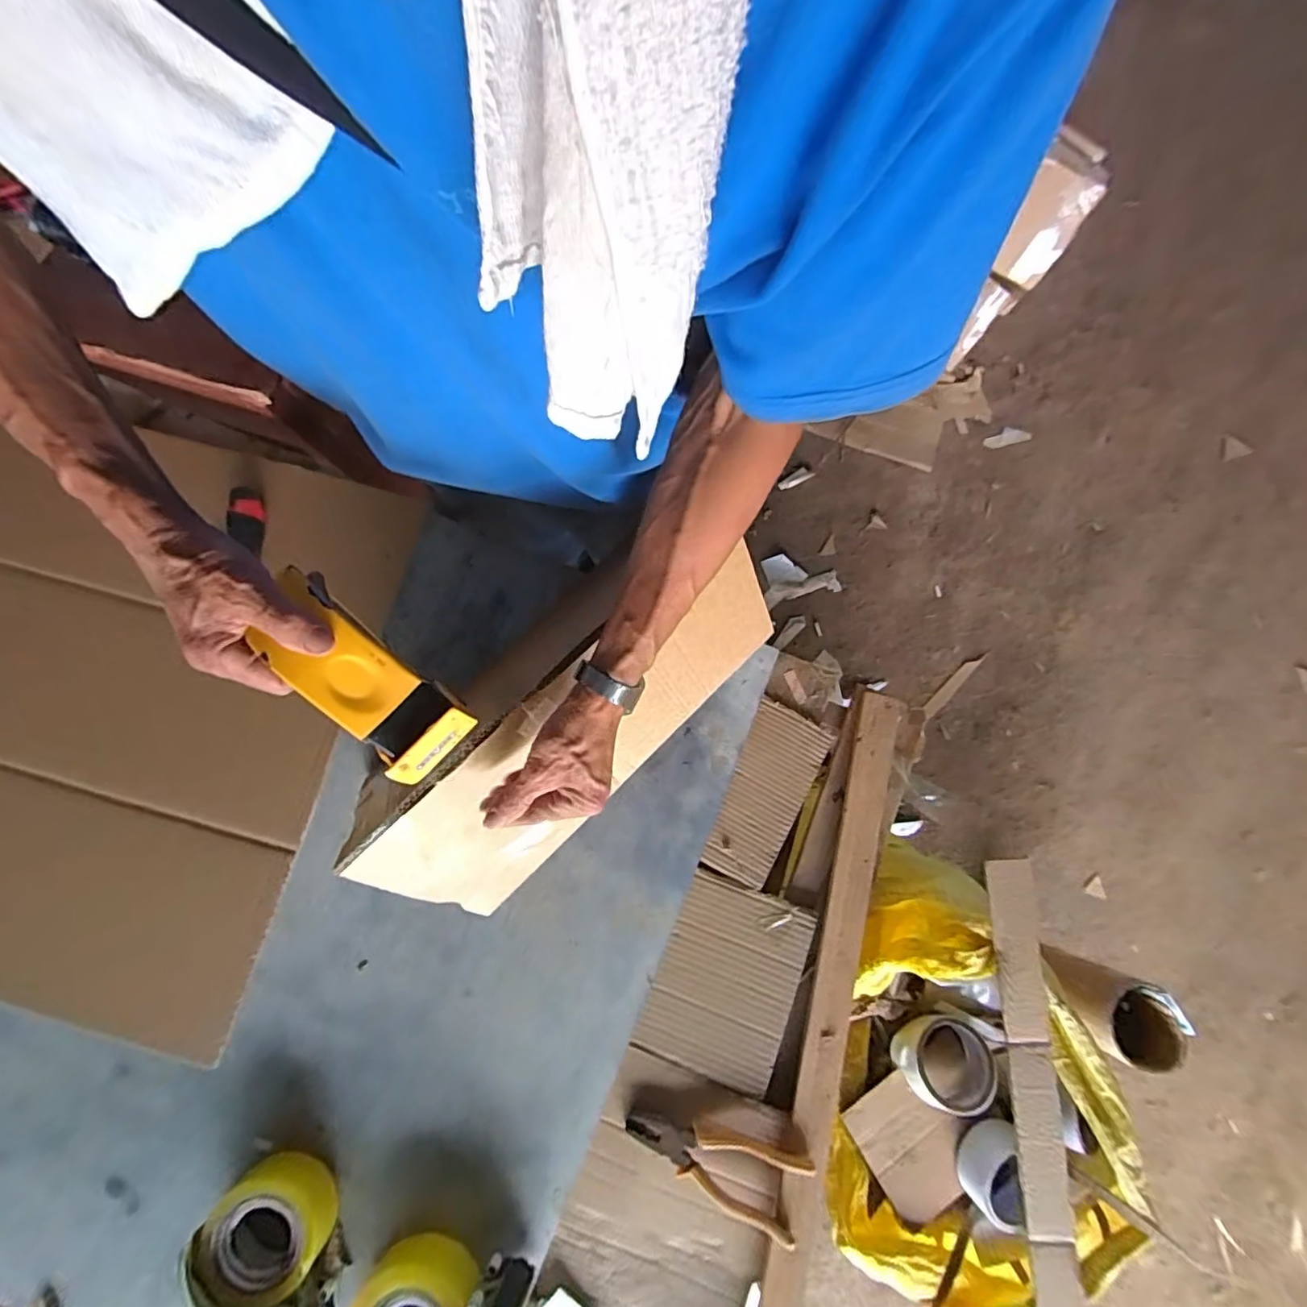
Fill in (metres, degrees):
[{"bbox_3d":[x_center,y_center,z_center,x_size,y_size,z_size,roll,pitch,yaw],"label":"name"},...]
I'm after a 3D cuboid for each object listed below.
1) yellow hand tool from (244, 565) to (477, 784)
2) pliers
[{"bbox_3d":[-0.201,0.017,0.399,0.066,0.034,0.156,-43,100,-9],"label":"yellow hand tool"},{"bbox_3d":[0.061,0.532,0.597,0.185,0.024,0.075,16,78,3],"label":"pliers"}]

